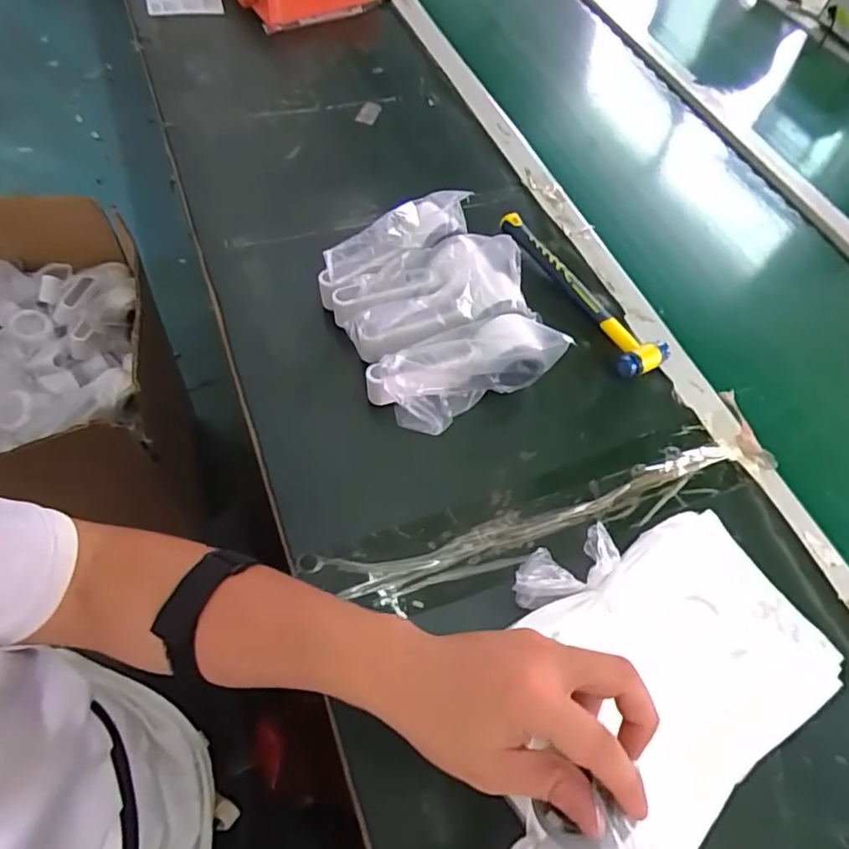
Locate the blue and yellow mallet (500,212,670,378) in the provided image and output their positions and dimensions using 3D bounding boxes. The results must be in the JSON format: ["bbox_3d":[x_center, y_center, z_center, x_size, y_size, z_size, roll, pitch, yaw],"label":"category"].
[{"bbox_3d":[0.163,-0.146,0.648,0.059,0.028,0.241,-28,64,-18],"label":"blue and yellow mallet"}]

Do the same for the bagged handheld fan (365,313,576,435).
[{"bbox_3d":[0.037,-0.050,0.553,0.178,0.085,0.077,-19,60,0],"label":"bagged handheld fan"}]

